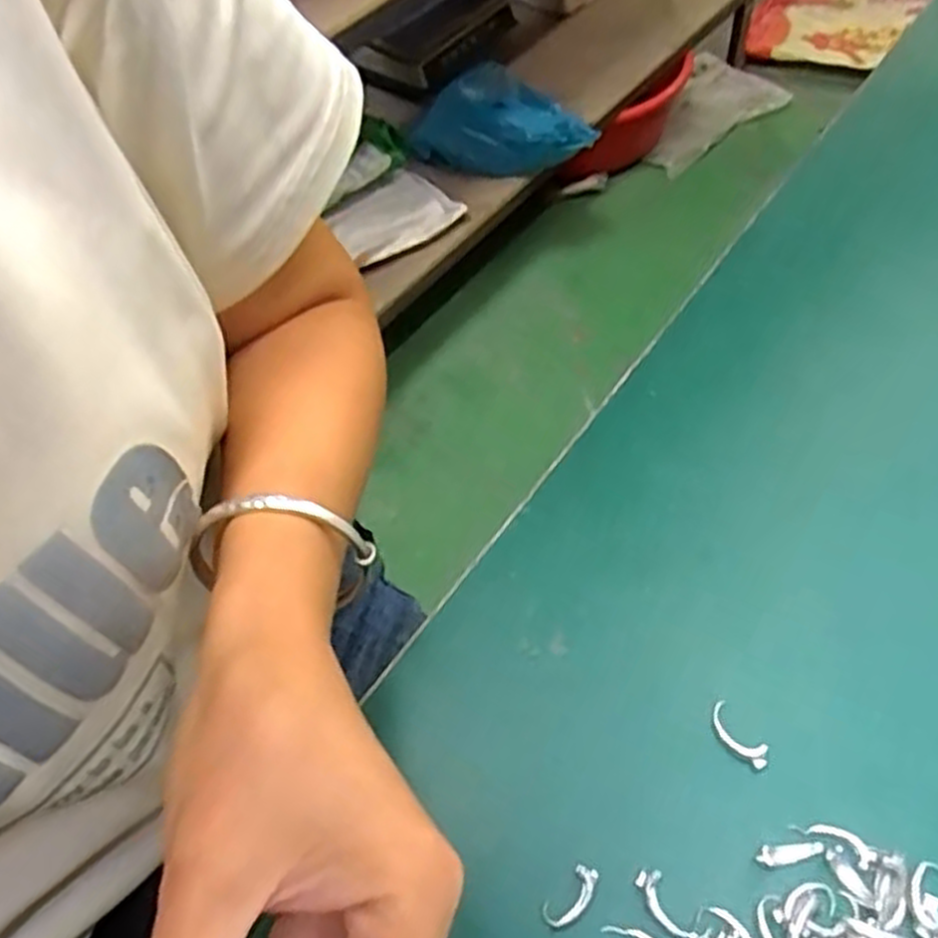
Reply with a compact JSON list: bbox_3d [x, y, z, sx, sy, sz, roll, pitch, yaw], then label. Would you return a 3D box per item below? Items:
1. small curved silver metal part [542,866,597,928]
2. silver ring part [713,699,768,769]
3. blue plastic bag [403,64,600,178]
[{"bbox_3d":[0.033,0.136,0.253,0.021,0.004,0.010,-40,62,-21],"label":"small curved silver metal part"},{"bbox_3d":[0.094,0.093,0.280,0.009,0.005,0.025,-27,58,-14],"label":"silver ring part"},{"bbox_3d":[0.050,-0.570,1.321,0.311,0.108,0.135,8,56,12],"label":"blue plastic bag"}]

